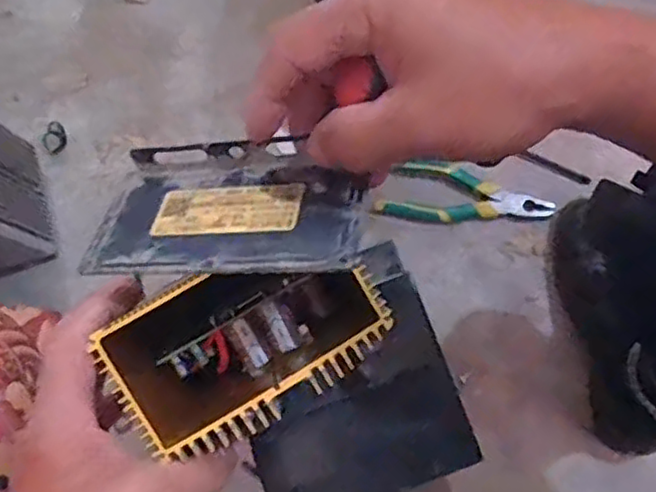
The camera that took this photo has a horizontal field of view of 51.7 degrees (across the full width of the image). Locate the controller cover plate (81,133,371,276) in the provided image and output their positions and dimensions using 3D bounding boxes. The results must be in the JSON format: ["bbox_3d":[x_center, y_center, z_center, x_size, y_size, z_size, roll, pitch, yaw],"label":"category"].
[{"bbox_3d":[-0.043,-0.018,0.289,0.113,0.011,0.069,-2,48,14],"label":"controller cover plate"}]

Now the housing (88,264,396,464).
[{"bbox_3d":[-0.034,0.046,0.323,0.115,0.082,0.065,-30,80,-4],"label":"housing"}]

